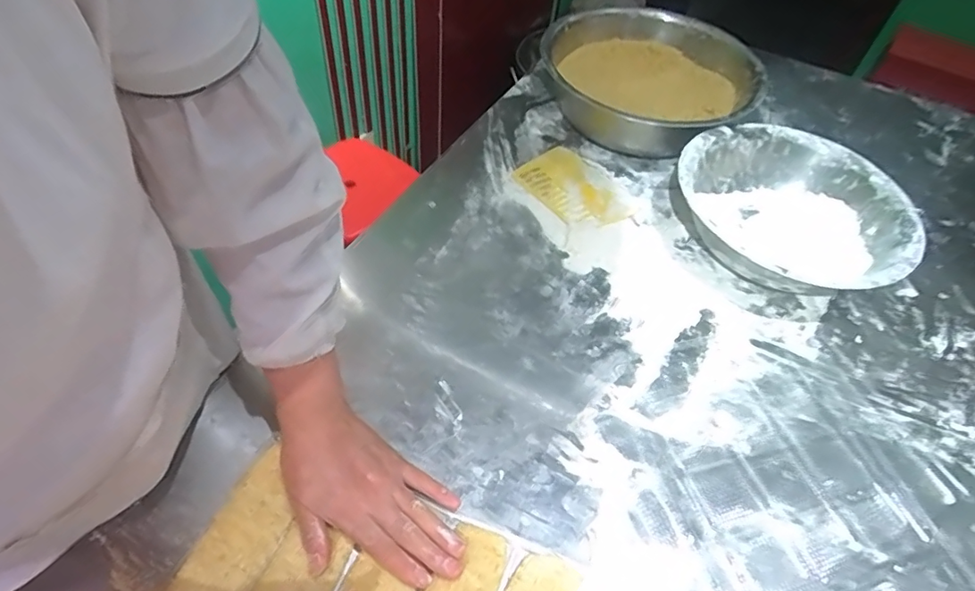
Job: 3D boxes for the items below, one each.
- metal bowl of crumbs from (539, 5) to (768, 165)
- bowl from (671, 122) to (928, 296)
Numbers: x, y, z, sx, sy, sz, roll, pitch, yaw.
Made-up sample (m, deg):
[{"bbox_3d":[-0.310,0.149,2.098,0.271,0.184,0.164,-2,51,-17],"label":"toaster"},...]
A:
[{"bbox_3d":[0.245,-0.330,0.820,0.312,0.101,0.318,7,52,0],"label":"metal bowl of crumbs"},{"bbox_3d":[0.381,-0.102,0.673,0.268,0.082,0.279,-10,54,-13],"label":"bowl"}]

